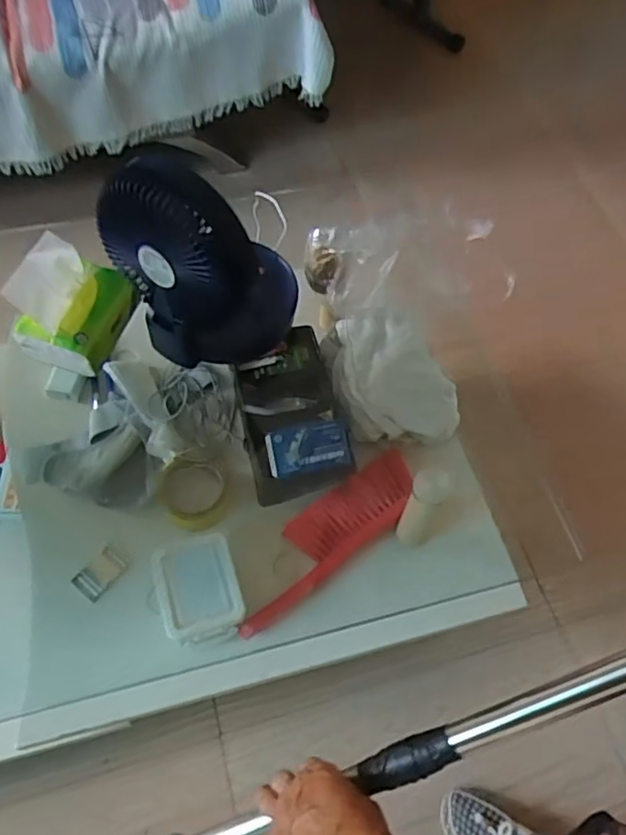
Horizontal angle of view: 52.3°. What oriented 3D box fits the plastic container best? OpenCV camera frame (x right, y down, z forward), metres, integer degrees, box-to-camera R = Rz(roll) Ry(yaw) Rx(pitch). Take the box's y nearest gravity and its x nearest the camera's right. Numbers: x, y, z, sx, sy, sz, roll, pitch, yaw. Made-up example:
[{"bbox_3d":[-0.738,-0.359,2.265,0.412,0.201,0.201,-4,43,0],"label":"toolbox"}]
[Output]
[{"bbox_3d":[-0.141,0.219,0.802,0.099,0.070,0.124,-14,63,-12],"label":"plastic container"}]

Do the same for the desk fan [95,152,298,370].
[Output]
[{"bbox_3d":[-0.107,-0.182,0.736,0.203,0.257,0.157,-31,67,-19],"label":"desk fan"}]

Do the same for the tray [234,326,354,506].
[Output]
[{"bbox_3d":[-0.036,-0.005,0.943,0.153,0.085,0.239,-14,63,-12],"label":"tray"}]

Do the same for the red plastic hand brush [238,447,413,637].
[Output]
[{"bbox_3d":[0.019,0.157,0.863,0.314,0.029,0.096,-32,68,-20],"label":"red plastic hand brush"}]

